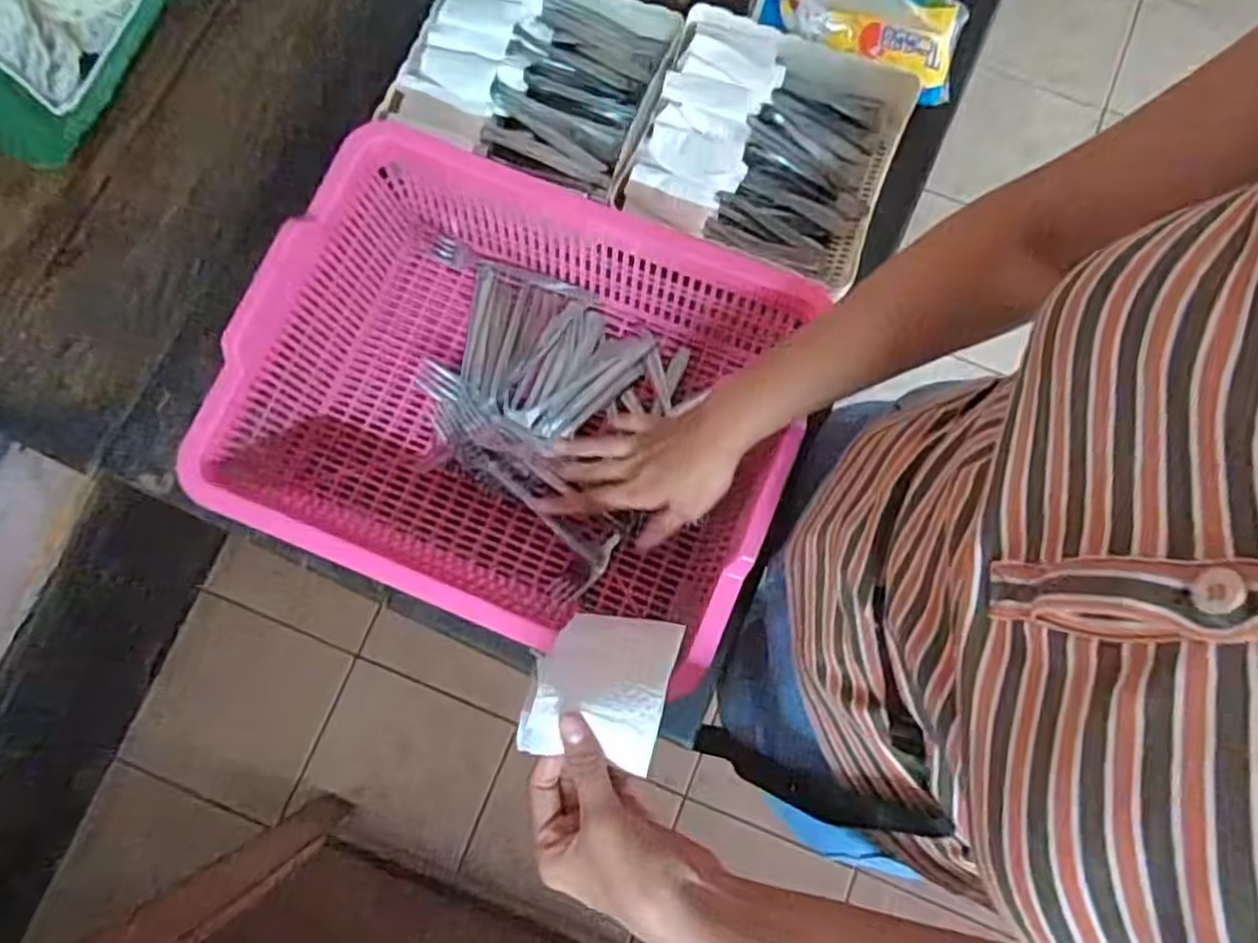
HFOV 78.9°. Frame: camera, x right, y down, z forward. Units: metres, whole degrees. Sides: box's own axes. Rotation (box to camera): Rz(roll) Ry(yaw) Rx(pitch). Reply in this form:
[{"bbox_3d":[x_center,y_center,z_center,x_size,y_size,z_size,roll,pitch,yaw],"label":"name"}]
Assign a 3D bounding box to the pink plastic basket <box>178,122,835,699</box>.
[{"bbox_3d":[-0.084,-0.050,0.585,0.370,0.128,0.299,22,80,4],"label":"pink plastic basket"}]

